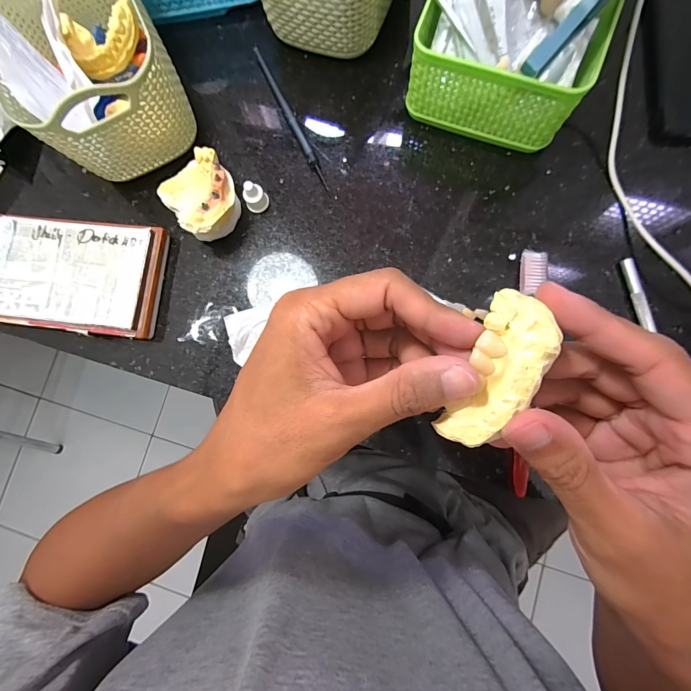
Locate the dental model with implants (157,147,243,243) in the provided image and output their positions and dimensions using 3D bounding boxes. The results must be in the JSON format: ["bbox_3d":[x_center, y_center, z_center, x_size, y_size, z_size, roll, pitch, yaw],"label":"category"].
[{"bbox_3d":[-0.117,-0.122,0.287,0.058,0.041,0.064,-39,84,-1],"label":"dental model with implants"}]

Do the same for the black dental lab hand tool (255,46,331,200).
[{"bbox_3d":[-0.049,-0.207,0.308,0.007,0.006,0.161,-26,84,1],"label":"black dental lab hand tool"}]

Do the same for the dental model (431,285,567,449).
[{"bbox_3d":[0.062,0.010,0.134,0.026,0.020,0.062,27,97,30],"label":"dental model"}]

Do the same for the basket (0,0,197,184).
[{"bbox_3d":[-0.208,-0.234,0.278,0.106,0.094,0.173,-25,84,1],"label":"basket"}]

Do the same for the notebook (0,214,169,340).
[{"bbox_3d":[-0.236,-0.061,0.296,0.148,0.024,0.096,6,85,4],"label":"notebook"}]

